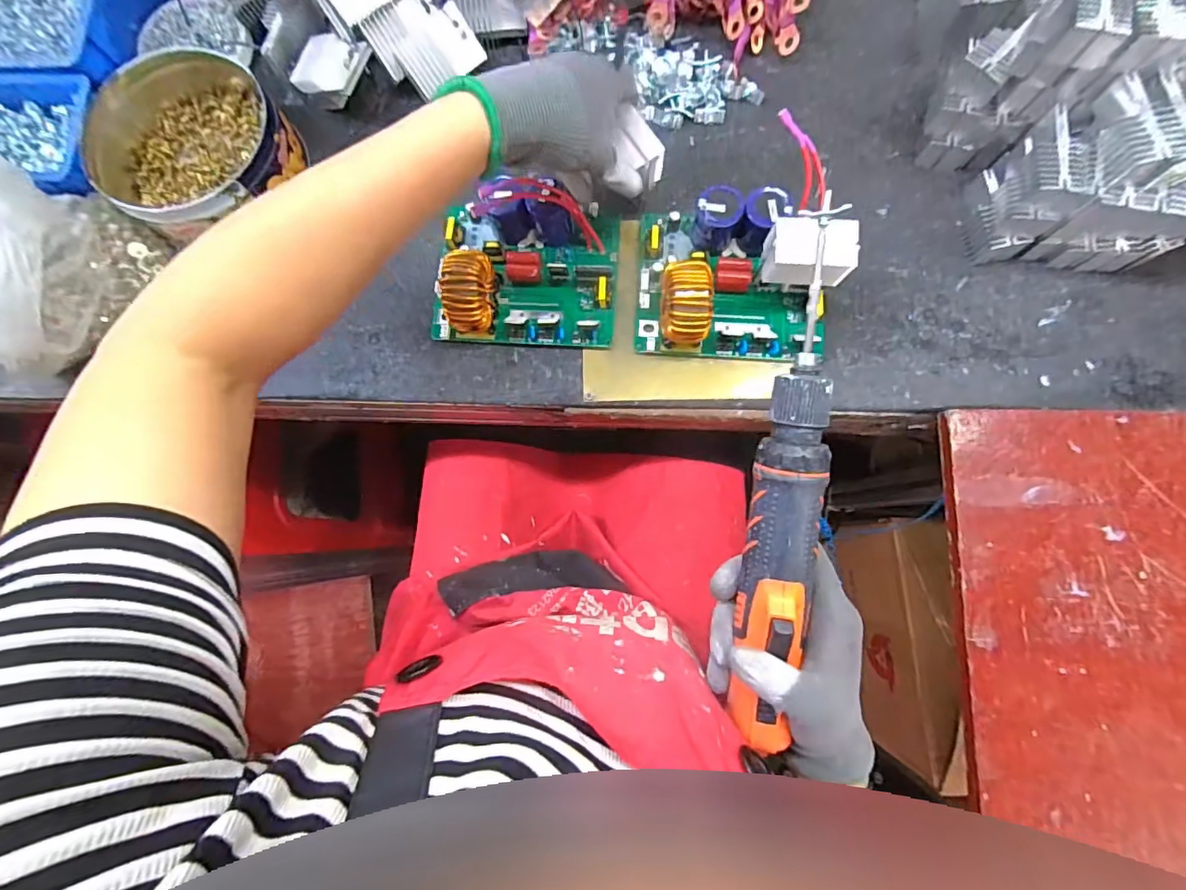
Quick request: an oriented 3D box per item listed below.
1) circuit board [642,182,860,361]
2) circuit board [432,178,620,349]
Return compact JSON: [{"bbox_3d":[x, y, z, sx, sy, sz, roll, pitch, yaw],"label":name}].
[{"bbox_3d":[0.111,-0.133,0.388,0.149,0.069,0.120,3,82,1],"label":"circuit board"},{"bbox_3d":[-0.053,-0.143,0.402,0.141,0.050,0.114,4,82,1],"label":"circuit board"}]

